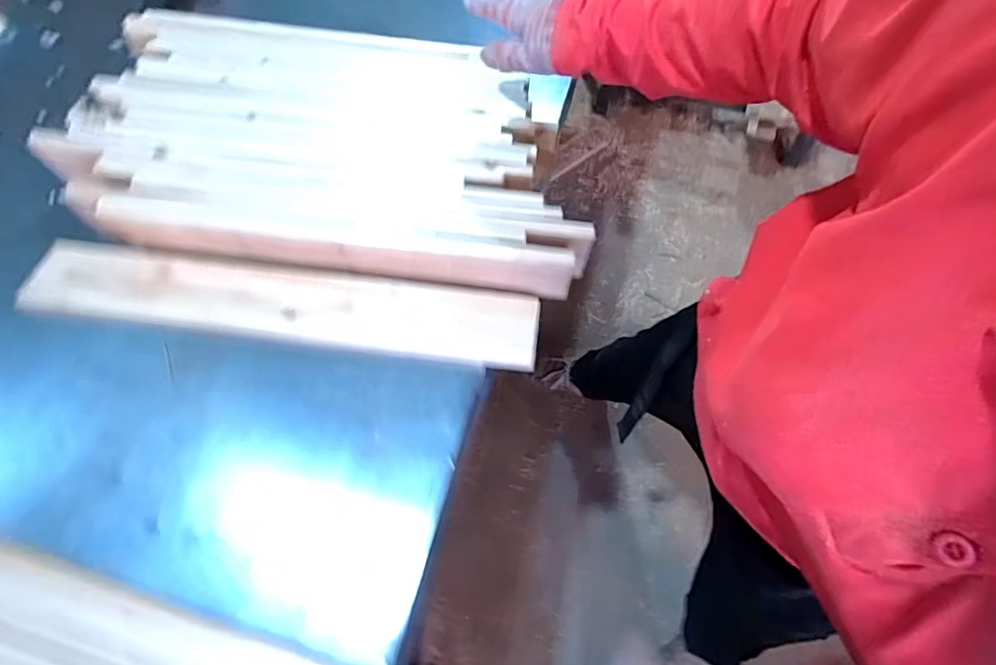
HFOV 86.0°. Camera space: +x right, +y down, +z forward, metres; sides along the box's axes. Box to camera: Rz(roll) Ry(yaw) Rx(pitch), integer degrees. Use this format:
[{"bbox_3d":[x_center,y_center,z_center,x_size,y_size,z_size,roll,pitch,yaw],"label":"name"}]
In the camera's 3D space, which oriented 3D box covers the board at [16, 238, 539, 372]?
[{"bbox_3d":[-0.229,-0.032,0.583,0.540,0.018,0.088,7,64,1],"label":"board"}]

